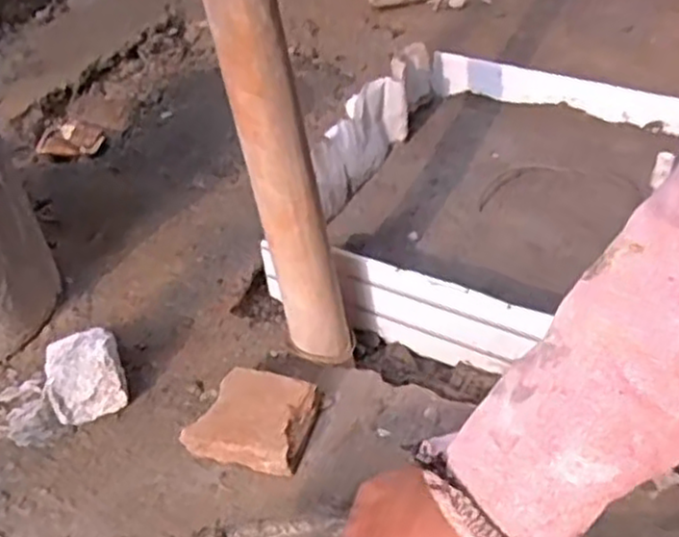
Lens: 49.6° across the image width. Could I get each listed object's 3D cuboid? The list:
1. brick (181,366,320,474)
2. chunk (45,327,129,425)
[{"bbox_3d":[-0.088,0.160,0.777,0.121,0.042,0.105,7,44,16],"label":"brick"},{"bbox_3d":[-0.285,0.110,0.829,0.081,0.080,0.099,-15,43,-8],"label":"chunk"}]

